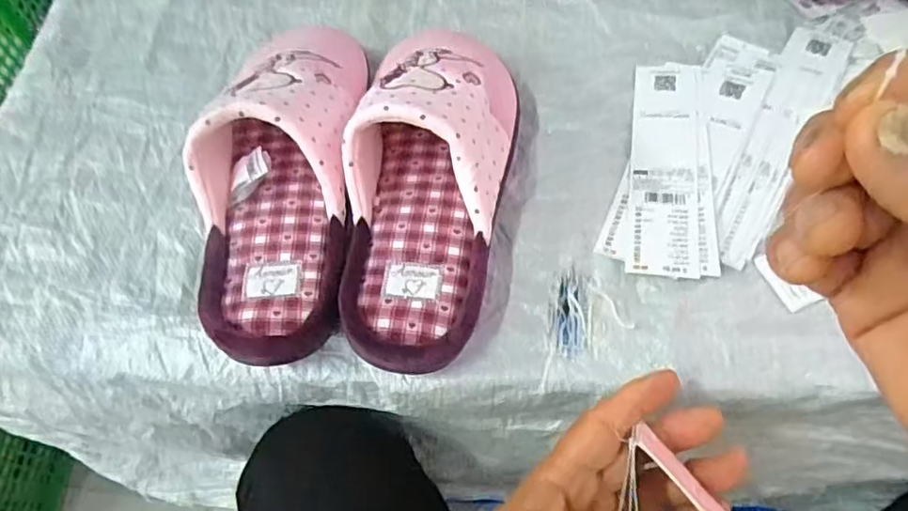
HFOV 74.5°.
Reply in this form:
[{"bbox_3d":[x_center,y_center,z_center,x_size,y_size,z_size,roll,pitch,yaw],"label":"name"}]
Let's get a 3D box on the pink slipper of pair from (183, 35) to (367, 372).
[{"bbox_3d":[-0.113,-0.060,0.387,0.096,0.081,0.253,0,61,2],"label":"pink slipper of pair"}]

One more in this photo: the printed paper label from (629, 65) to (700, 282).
[{"bbox_3d":[0.147,-0.067,0.419,0.043,0.004,0.188,3,59,14],"label":"printed paper label"}]

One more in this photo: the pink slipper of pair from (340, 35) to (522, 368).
[{"bbox_3d":[-0.014,-0.056,0.379,0.093,0.079,0.251,11,62,8],"label":"pink slipper of pair"}]

